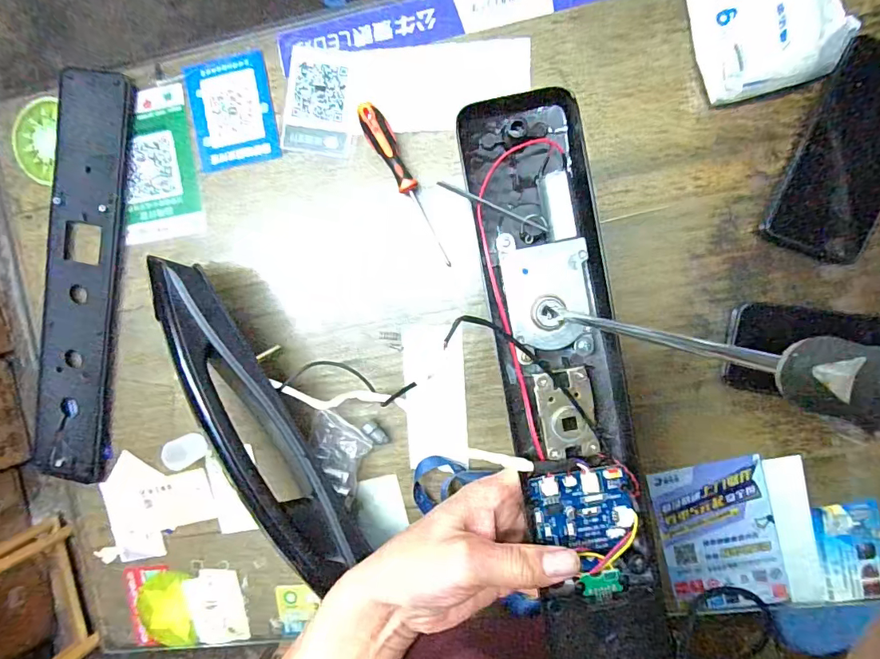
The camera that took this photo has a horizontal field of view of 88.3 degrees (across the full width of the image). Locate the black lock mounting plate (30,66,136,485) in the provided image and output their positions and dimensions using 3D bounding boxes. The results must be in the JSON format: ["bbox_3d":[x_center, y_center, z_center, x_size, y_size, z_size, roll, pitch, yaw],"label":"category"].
[{"bbox_3d":[-0.362,-0.047,0.455,0.076,0.015,0.403,8,96,6],"label":"black lock mounting plate"}]

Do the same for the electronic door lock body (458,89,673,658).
[{"bbox_3d":[0.079,0.052,0.272,0.068,0.030,0.378,-10,89,9],"label":"electronic door lock body"}]

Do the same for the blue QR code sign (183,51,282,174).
[{"bbox_3d":[-0.198,-0.208,0.436,0.082,0.004,0.103,-9,94,7],"label":"blue QR code sign"}]

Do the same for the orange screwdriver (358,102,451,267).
[{"bbox_3d":[-0.027,-0.131,0.406,0.020,0.028,0.152,-31,91,8],"label":"orange screwdriver"}]

